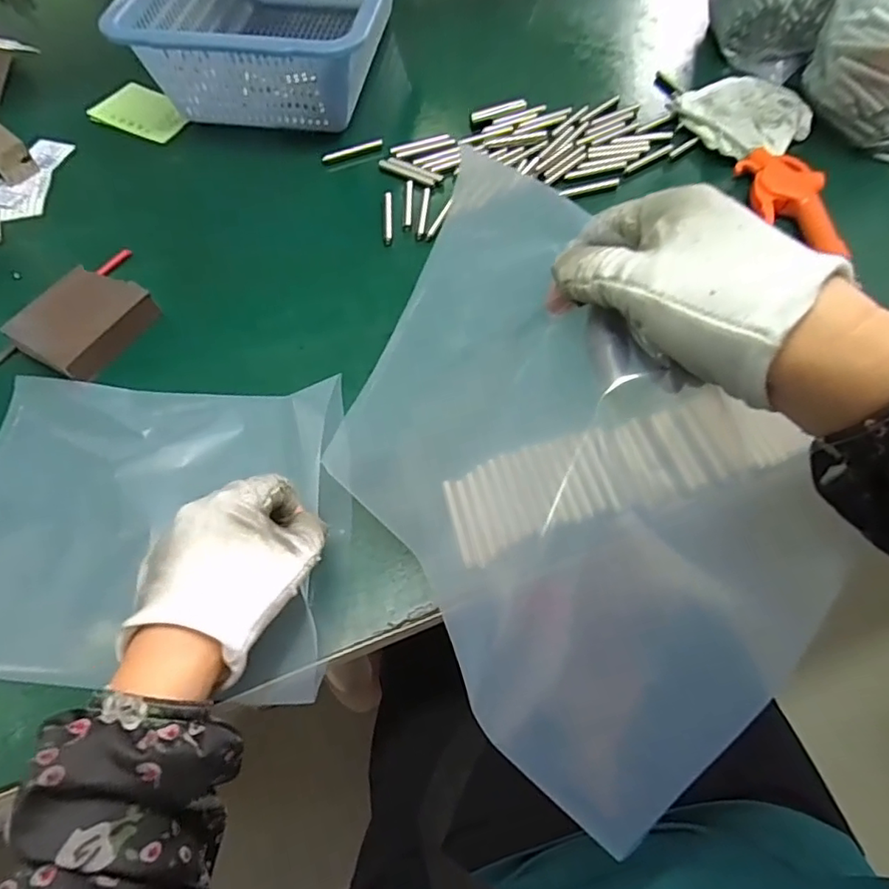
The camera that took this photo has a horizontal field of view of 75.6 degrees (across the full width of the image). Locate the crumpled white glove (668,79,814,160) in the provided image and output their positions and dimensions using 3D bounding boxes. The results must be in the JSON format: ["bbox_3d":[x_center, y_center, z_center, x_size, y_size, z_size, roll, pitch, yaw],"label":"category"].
[{"bbox_3d":[0.277,-0.306,0.533,0.096,0.018,0.103,-19,61,-9],"label":"crumpled white glove"}]

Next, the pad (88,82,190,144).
[{"bbox_3d":[-0.303,-0.336,0.578,0.092,0.010,0.065,22,63,14],"label":"pad"}]

